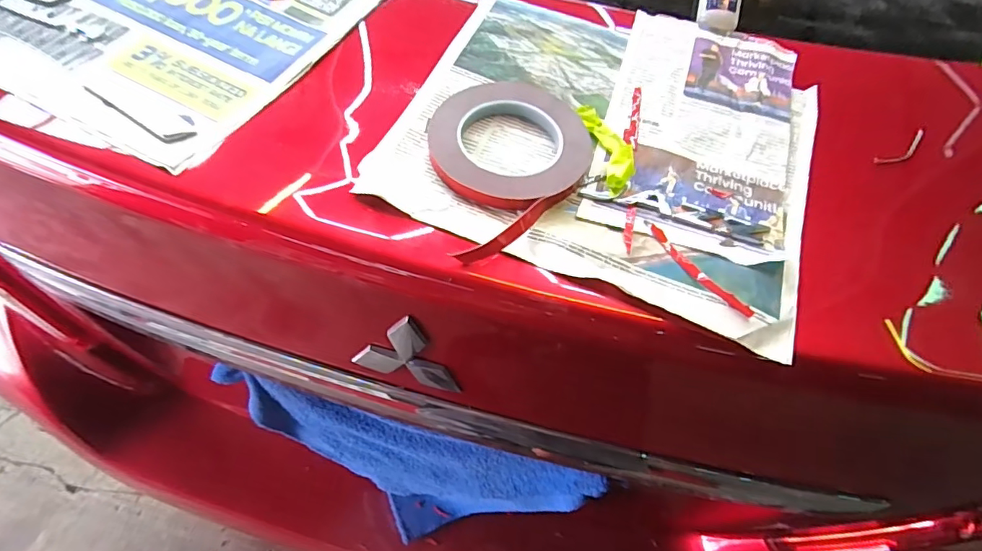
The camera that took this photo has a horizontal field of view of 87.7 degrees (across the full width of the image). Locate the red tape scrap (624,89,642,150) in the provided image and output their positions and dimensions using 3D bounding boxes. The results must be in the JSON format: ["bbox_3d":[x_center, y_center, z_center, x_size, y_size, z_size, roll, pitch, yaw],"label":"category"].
[{"bbox_3d":[0.121,-0.133,0.430,0.012,0.006,0.072,13,62,4],"label":"red tape scrap"}]

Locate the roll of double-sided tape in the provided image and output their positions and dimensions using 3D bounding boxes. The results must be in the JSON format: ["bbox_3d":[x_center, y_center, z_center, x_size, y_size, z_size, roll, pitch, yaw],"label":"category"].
[{"bbox_3d":[0.018,-0.088,0.384,0.120,0.021,0.161,-12,63,-9],"label":"roll of double-sided tape"}]

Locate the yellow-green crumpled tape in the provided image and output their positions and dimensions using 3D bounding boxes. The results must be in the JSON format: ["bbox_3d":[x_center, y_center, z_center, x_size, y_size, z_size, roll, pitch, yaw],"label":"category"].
[{"bbox_3d":[0.092,-0.104,0.399,0.027,0.021,0.089,-11,63,-8],"label":"yellow-green crumpled tape"}]

